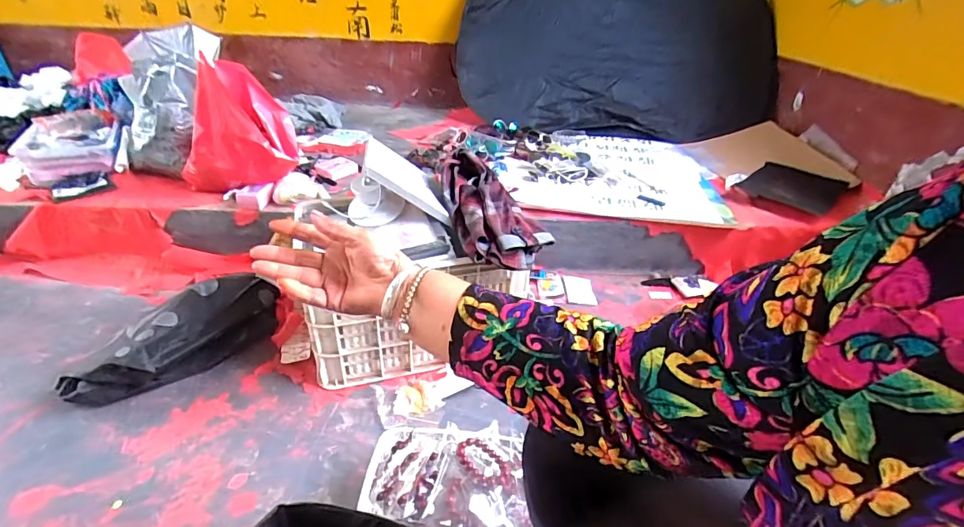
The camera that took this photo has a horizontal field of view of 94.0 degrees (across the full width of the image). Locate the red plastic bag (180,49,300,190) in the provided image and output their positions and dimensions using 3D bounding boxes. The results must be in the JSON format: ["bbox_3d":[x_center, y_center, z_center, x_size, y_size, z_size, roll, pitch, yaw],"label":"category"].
[{"bbox_3d":[-0.726,-0.380,1.312,0.329,0.342,0.190,-11,36,-19],"label":"red plastic bag"}]

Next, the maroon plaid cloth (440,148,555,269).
[{"bbox_3d":[0.014,-0.131,0.997,0.177,0.069,0.343,-9,49,-18],"label":"maroon plaid cloth"}]

